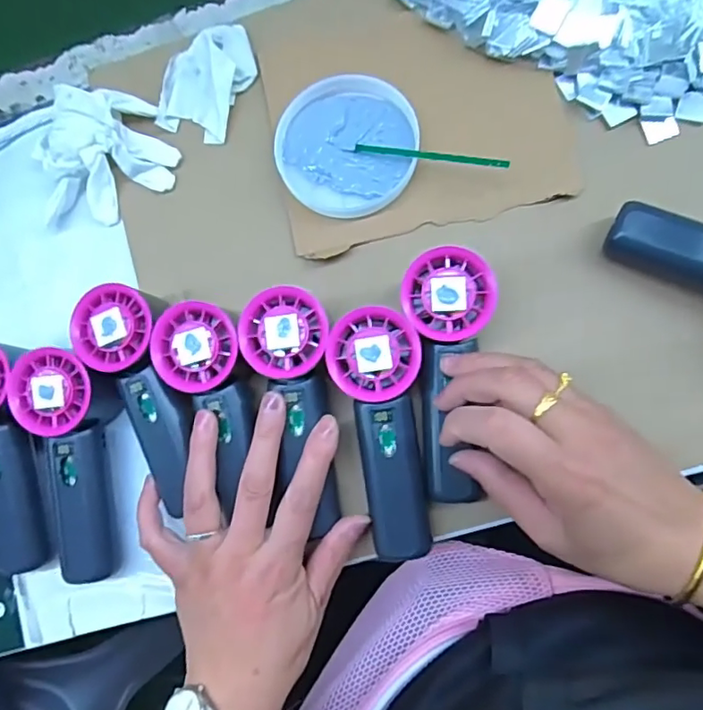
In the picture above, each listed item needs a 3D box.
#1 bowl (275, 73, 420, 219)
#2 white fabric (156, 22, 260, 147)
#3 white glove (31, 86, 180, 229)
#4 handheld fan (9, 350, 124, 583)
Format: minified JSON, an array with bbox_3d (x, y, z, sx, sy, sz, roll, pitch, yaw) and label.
[{"bbox_3d":[-0.003,-0.150,0.393,0.098,0.015,0.098,-1,83,7],"label":"bowl"},{"bbox_3d":[-0.110,-0.205,0.409,0.069,0.025,0.081,2,83,7],"label":"white fabric"},{"bbox_3d":[-0.185,-0.146,0.406,0.102,0.035,0.099,8,84,8],"label":"white glove"},{"bbox_3d":[-0.190,0.077,0.372,0.059,0.053,0.154,-2,83,7],"label":"handheld fan"}]

